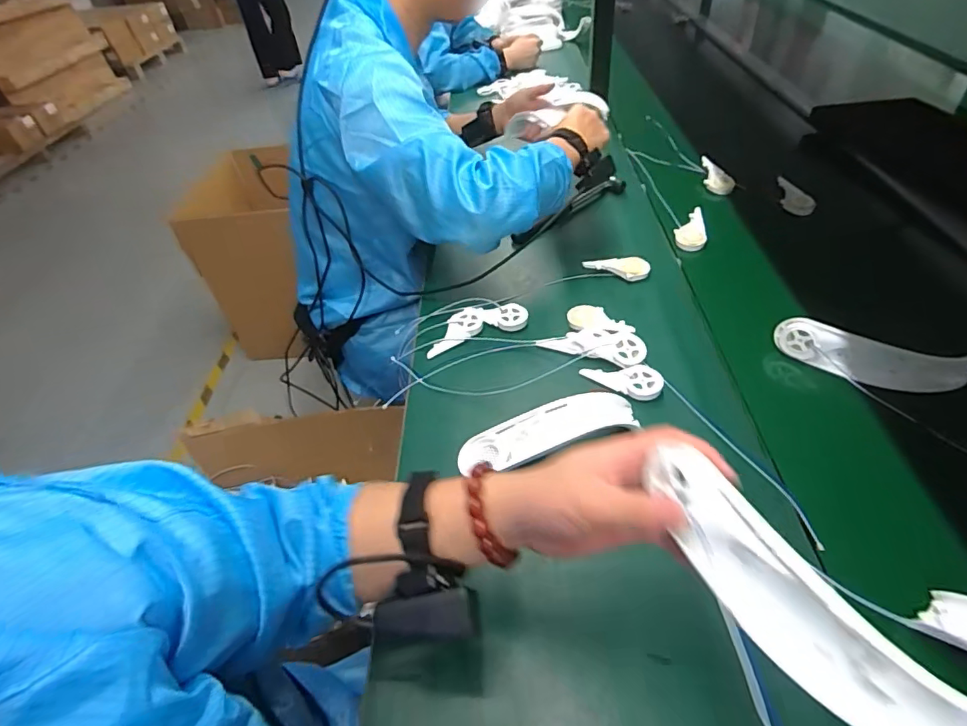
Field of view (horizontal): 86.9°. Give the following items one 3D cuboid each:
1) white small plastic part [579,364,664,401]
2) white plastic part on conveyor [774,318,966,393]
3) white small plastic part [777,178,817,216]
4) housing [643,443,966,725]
[{"bbox_3d":[0.162,0.020,0.604,0.093,0.011,0.046,8,46,25],"label":"white small plastic part"},{"bbox_3d":[0.445,-0.003,0.593,0.190,0.066,0.031,13,48,19],"label":"white plastic part on conveyor"},{"bbox_3d":[0.516,-0.277,0.857,0.012,0.035,0.086,19,35,-47],"label":"white small plastic part"},{"bbox_3d":[0.162,0.122,0.261,0.057,0.039,0.195,-29,54,-24],"label":"housing"}]

